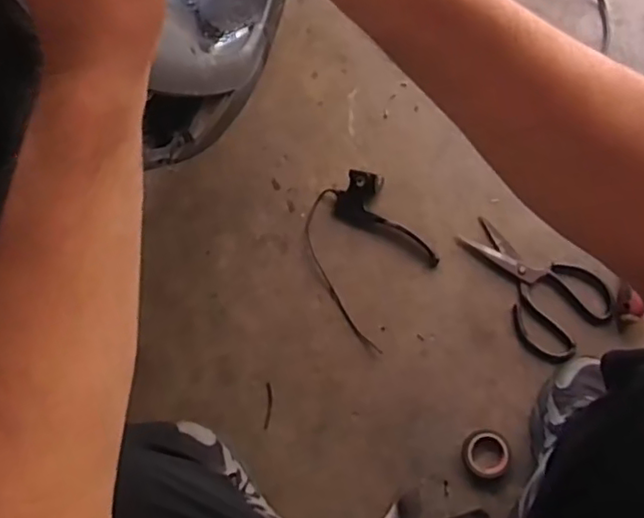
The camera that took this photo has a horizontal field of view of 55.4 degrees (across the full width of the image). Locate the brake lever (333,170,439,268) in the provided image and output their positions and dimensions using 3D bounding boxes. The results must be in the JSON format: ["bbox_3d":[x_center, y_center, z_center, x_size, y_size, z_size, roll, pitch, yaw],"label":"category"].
[{"bbox_3d":[0.097,-0.064,0.862,0.177,0.053,0.073,28,81,12],"label":"brake lever"}]

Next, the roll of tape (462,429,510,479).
[{"bbox_3d":[0.212,0.252,0.793,0.057,0.025,0.059,-1,76,6],"label":"roll of tape"}]

